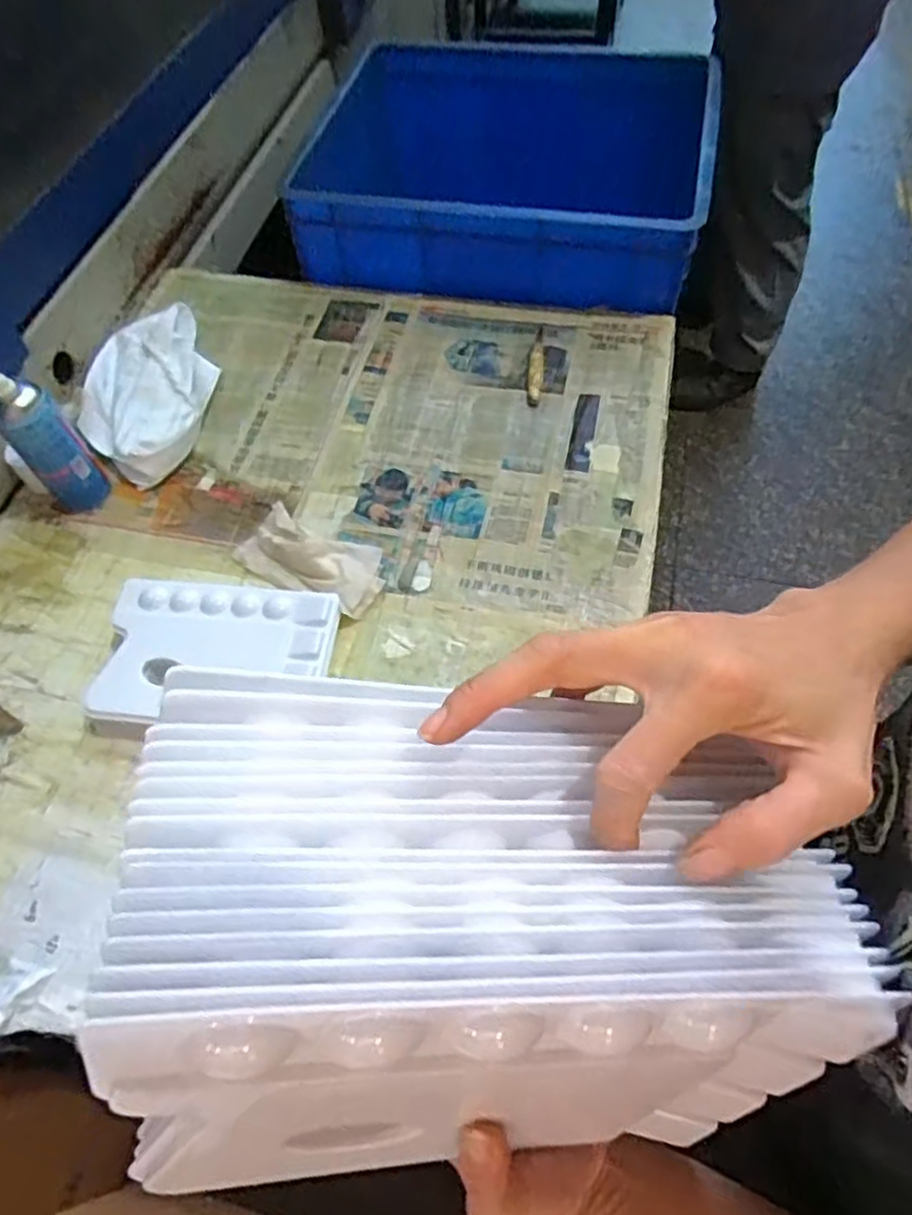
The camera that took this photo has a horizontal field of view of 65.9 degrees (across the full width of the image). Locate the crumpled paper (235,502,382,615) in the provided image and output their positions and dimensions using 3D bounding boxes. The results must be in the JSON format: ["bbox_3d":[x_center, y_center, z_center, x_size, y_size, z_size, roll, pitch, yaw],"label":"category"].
[{"bbox_3d":[-0.168,-0.057,0.805,0.181,0.033,0.092,20,63,15],"label":"crumpled paper"}]

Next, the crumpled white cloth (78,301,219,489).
[{"bbox_3d":[-0.426,-0.307,0.966,0.173,0.042,0.326,2,60,5],"label":"crumpled white cloth"}]

